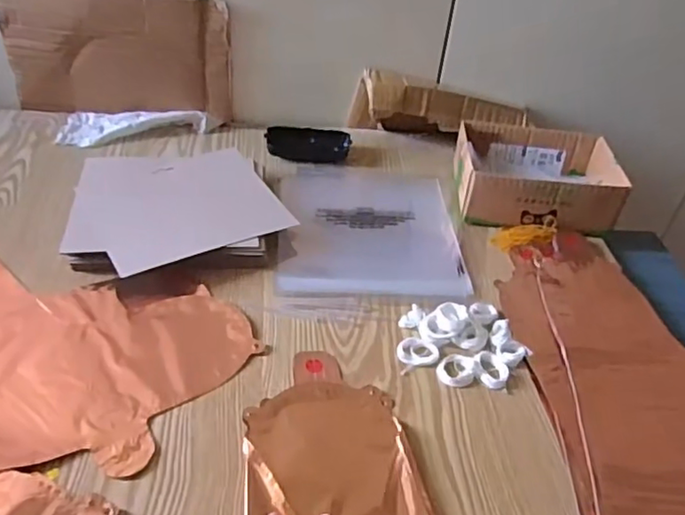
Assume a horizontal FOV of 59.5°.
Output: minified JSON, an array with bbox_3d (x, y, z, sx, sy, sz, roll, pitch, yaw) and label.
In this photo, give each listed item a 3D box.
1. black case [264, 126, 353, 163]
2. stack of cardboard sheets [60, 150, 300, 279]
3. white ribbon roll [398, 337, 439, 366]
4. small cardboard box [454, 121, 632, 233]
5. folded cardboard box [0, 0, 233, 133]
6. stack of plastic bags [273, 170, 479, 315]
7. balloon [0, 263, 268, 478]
[{"bbox_3d":[-0.044,-0.149,0.787,0.107,0.030,0.037,0,40,-7],"label":"black case"},{"bbox_3d":[-0.178,-0.052,0.642,0.214,0.030,0.186,-12,43,-20],"label":"stack of cardboard sheets"},{"bbox_3d":[0.069,0.086,0.547,0.037,0.007,0.029,10,40,6],"label":"white ribbon roll"},{"bbox_3d":[0.230,-0.099,0.728,0.181,0.060,0.142,3,40,-2],"label":"small cardboard box"},{"bbox_3d":[-0.283,-0.263,0.760,0.274,0.171,0.021,2,40,-3],"label":"folded cardboard box"},{"bbox_3d":[0.030,-0.031,0.678,0.200,0.012,0.255,2,40,-4],"label":"stack of plastic bags"},{"bbox_3d":[-0.310,0.045,0.552,0.427,0.009,0.221,24,43,21],"label":"balloon"}]

